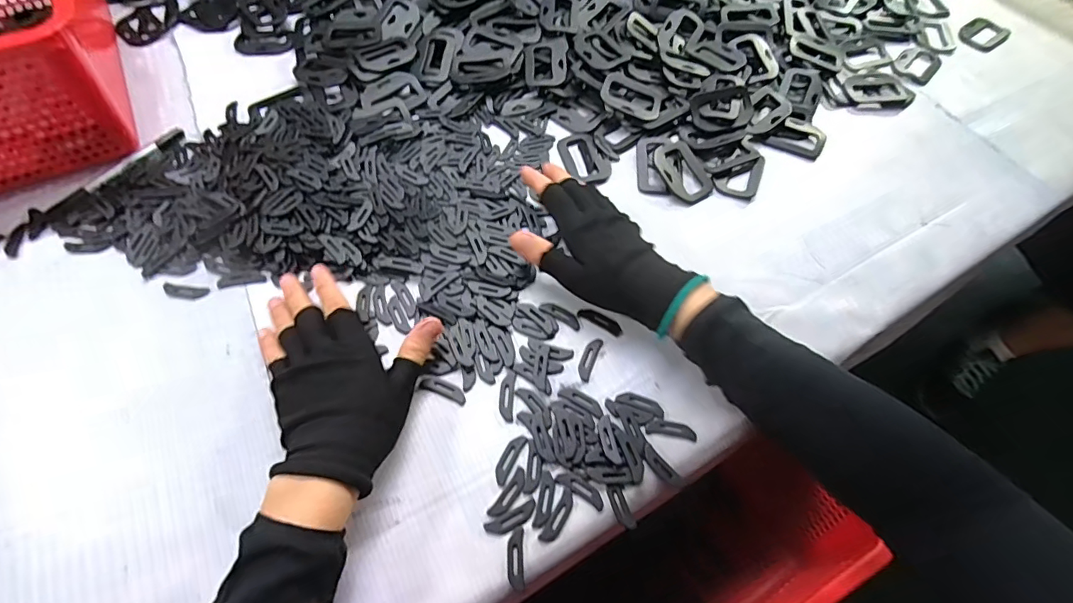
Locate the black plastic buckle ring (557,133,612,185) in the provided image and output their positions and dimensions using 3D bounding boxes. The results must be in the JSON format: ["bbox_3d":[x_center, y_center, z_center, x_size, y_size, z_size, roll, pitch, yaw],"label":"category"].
[{"bbox_3d":[0.045,-0.136,0.464,0.037,0.007,0.061,-24,64,-14],"label":"black plastic buckle ring"}]

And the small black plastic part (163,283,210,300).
[{"bbox_3d":[-0.274,-0.008,0.379,0.036,0.004,0.011,7,61,2],"label":"small black plastic part"}]

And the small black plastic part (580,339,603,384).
[{"bbox_3d":[0.040,0.043,0.367,0.011,0.004,0.037,21,62,10],"label":"small black plastic part"}]

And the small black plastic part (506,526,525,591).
[{"bbox_3d":[-0.013,0.158,0.300,0.011,0.004,0.034,-1,61,-2],"label":"small black plastic part"}]

